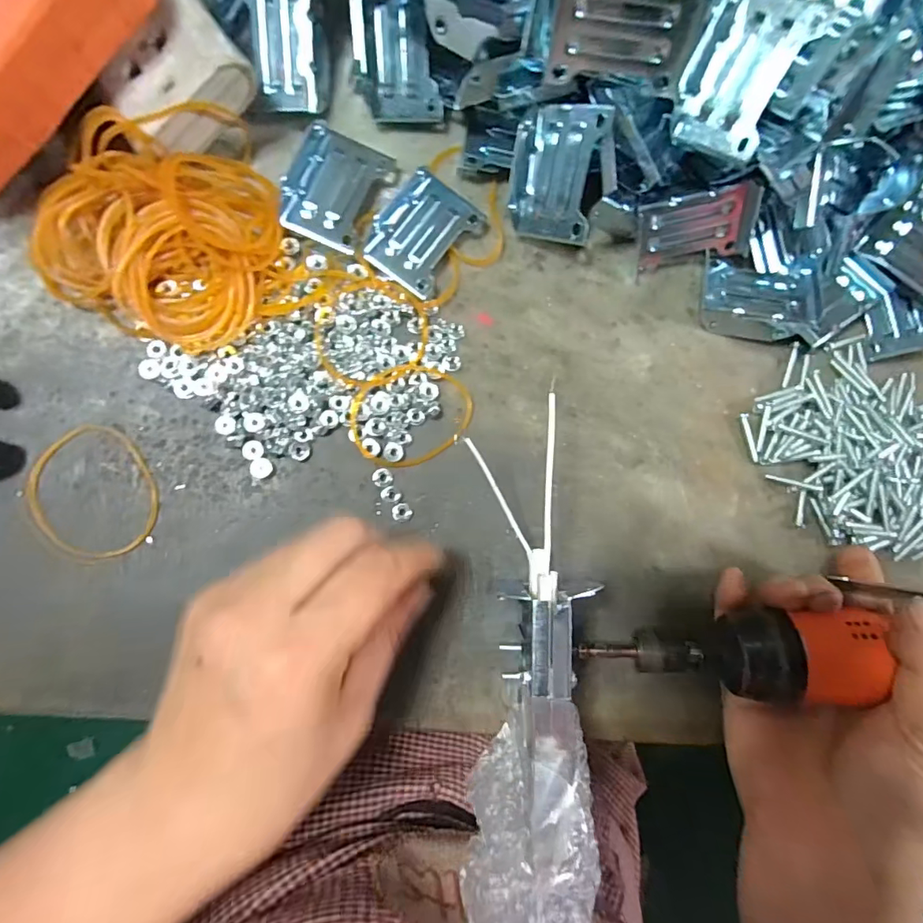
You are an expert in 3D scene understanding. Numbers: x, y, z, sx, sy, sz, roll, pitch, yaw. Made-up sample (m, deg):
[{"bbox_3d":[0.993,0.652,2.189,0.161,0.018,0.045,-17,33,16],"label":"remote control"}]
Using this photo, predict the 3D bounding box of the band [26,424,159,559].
[{"bbox_3d":[-0.163,0.015,0.220,0.050,0.004,0.059,-33,90,-10],"label":"band"}]

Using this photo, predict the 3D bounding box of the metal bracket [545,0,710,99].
[{"bbox_3d":[0.066,-0.173,0.206,0.057,0.036,0.005,2,51,0],"label":"metal bracket"}]

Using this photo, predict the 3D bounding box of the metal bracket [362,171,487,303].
[{"bbox_3d":[-0.020,-0.115,0.250,0.042,0.006,0.058,36,81,-4],"label":"metal bracket"}]

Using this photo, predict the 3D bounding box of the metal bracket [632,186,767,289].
[{"bbox_3d":[0.120,-0.120,0.259,0.059,0.035,0.010,-11,47,4],"label":"metal bracket"}]

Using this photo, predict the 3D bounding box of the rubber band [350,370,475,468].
[{"bbox_3d":[-0.023,-0.023,0.242,0.060,0.006,0.044,-26,89,-10],"label":"rubber band"}]

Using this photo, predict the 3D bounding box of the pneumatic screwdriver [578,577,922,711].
[{"bbox_3d":[0.176,0.084,0.220,0.241,0.046,0.045,-2,85,8],"label":"pneumatic screwdriver"}]

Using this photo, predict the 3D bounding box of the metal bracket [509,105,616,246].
[{"bbox_3d":[0.046,-0.139,0.243,0.043,0.004,0.057,18,116,20],"label":"metal bracket"}]

